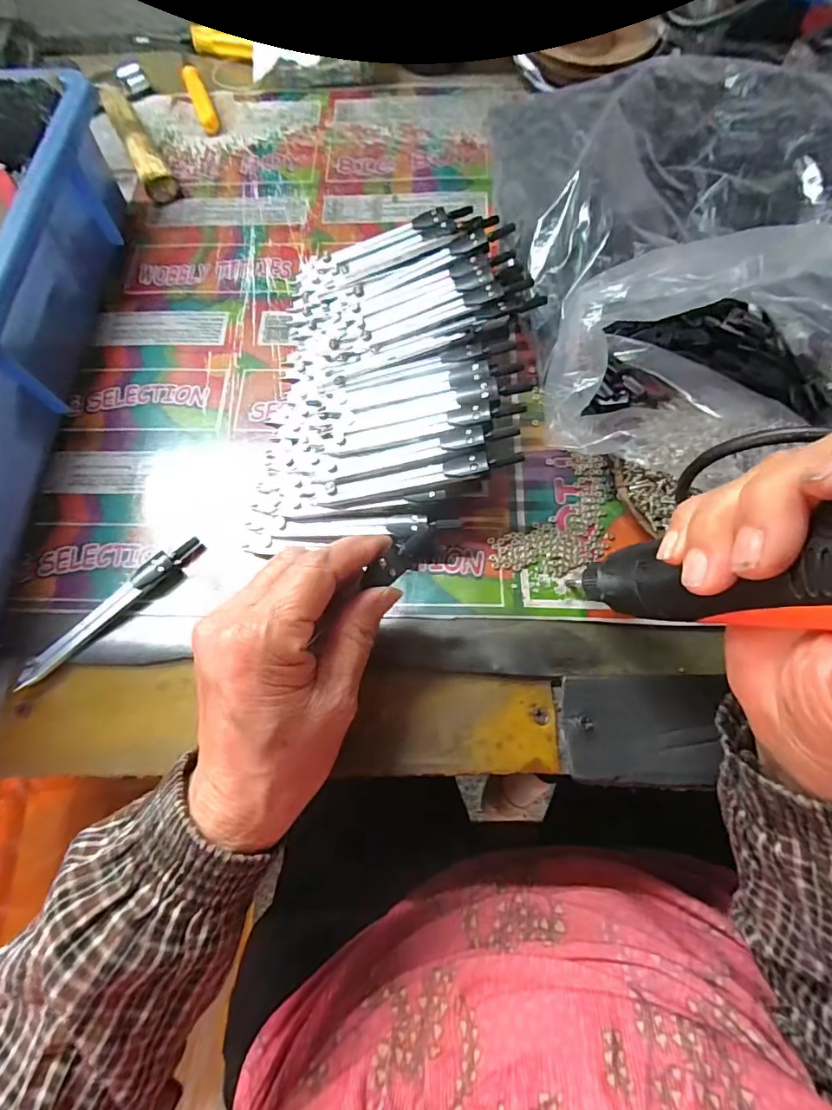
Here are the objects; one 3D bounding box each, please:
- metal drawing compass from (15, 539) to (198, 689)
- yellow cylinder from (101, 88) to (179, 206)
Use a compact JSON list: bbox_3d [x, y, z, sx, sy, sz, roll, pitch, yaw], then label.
[{"bbox_3d":[-0.170,0.029,0.269,0.113,0.011,0.012,-43,75,-11],"label":"metal drawing compass"},{"bbox_3d":[-0.226,-0.336,0.393,0.022,0.021,0.128,-27,72,-6],"label":"yellow cylinder"}]

